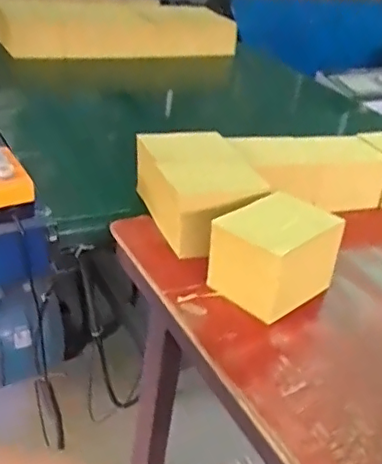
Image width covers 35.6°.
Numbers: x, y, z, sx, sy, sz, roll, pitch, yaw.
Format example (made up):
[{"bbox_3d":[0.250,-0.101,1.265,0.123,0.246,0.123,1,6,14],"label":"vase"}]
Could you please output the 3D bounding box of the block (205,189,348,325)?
[{"bbox_3d":[0.132,0.039,0.930,0.183,0.129,0.132,-21,40,-39],"label":"block"}]

